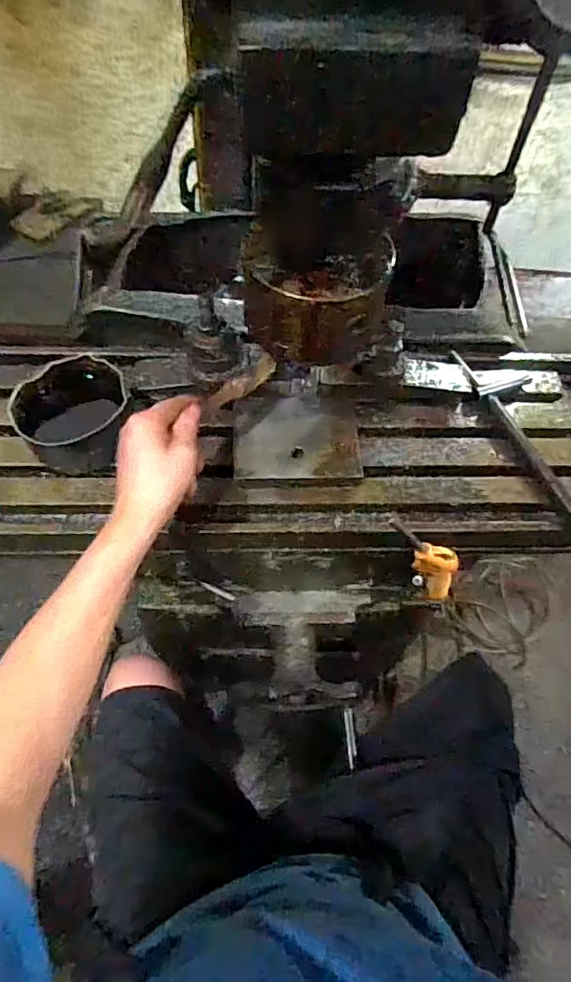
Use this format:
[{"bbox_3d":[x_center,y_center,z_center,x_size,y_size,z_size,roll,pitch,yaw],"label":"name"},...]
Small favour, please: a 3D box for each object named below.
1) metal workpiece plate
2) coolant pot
[{"bbox_3d":[0.012,-0.056,0.550,0.128,0.011,0.099,0,60,-4],"label":"metal workpiece plate"},{"bbox_3d":[-0.207,-0.070,0.532,0.102,0.063,0.106,2,60,-3],"label":"coolant pot"}]

